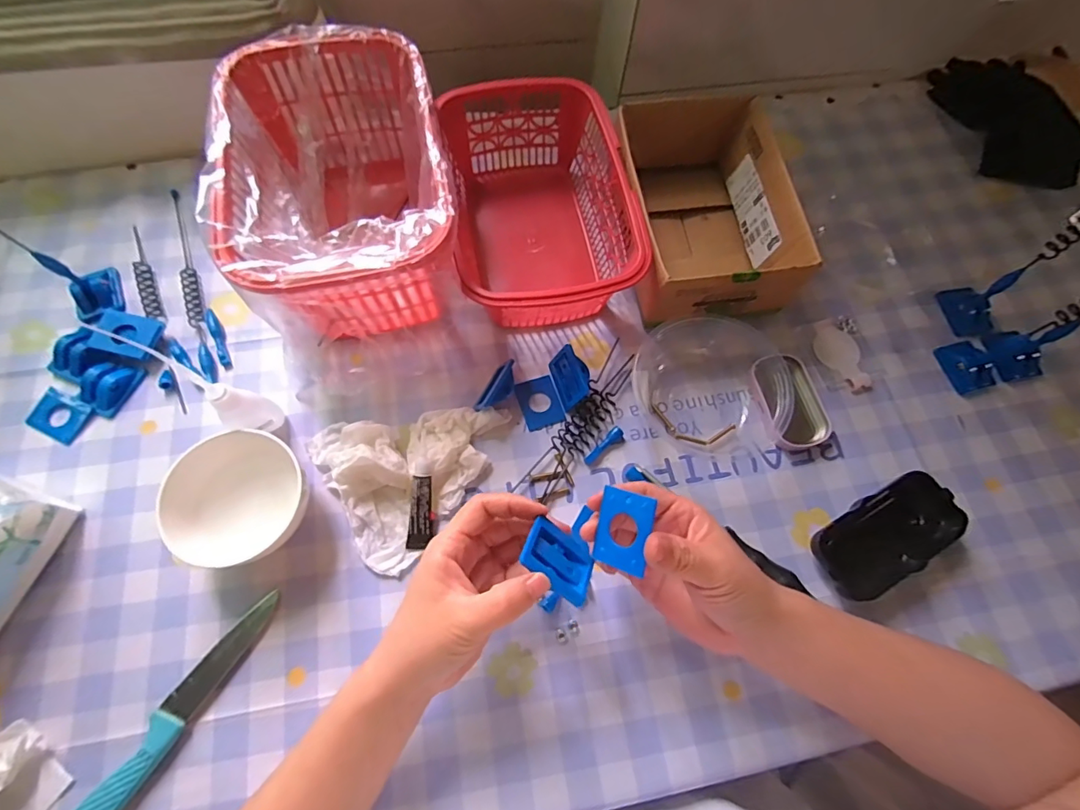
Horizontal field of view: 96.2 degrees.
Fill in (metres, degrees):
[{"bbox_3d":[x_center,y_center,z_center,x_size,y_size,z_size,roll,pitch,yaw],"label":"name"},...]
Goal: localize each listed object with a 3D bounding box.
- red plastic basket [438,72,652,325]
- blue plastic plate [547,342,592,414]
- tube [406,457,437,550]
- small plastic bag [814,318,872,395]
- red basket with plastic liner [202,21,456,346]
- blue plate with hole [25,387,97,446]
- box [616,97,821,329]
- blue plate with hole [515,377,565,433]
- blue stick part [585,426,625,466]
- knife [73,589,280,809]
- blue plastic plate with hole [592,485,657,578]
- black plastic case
[{"bbox_3d":[0.001,-0.165,0.414,0.137,0.076,0.213,-8,70,-5],"label":"red plastic basket"},{"bbox_3d":[0.027,-0.023,0.390,0.017,0.031,0.045,-11,71,-42],"label":"blue plastic plate"},{"bbox_3d":[-0.085,0.071,0.350,0.020,0.009,0.064,1,90,-2],"label":"tube"},{"bbox_3d":[0.259,-0.042,0.415,0.037,0.007,0.069,-12,71,-6],"label":"small plastic bag"},{"bbox_3d":[-0.149,-0.163,0.385,0.153,0.116,0.225,-9,71,-5],"label":"red basket with plastic liner"},{"bbox_3d":[-0.370,0.008,0.373,0.042,0.006,0.034,23,71,6],"label":"blue plate with hole"},{"bbox_3d":[0.137,-0.170,0.422,0.127,0.070,0.192,-7,70,-5],"label":"box"},{"bbox_3d":[0.000,-0.002,0.394,0.031,0.004,0.043,-17,71,-8],"label":"blue plate with hole"},{"bbox_3d":[0.051,0.031,0.377,0.039,0.010,0.011,-37,75,-14],"label":"blue stick part"},{"bbox_3d":[-0.234,0.200,0.301,0.024,0.017,0.180,33,72,10],"label":"knife"},{"bbox_3d":[0.044,0.067,0.257,0.030,0.004,0.039,11,87,42],"label":"blue plastic plate with hole"},{"bbox_3d":[0.248,0.096,0.352,0.111,0.026,0.055,-24,73,-10],"label":"black plastic case"}]

